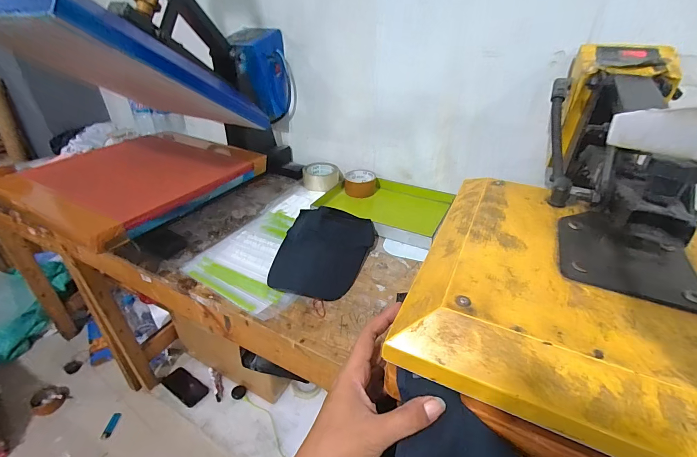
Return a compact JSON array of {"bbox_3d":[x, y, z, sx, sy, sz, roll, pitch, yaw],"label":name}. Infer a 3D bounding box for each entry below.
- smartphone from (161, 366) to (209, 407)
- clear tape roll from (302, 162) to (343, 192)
[{"bbox_3d":[-0.583,0.564,1.214,0.164,0.017,0.080,19,37,26],"label":"smartphone"},{"bbox_3d":[-0.073,-0.146,0.968,0.109,0.047,0.105,0,33,0],"label":"clear tape roll"}]

